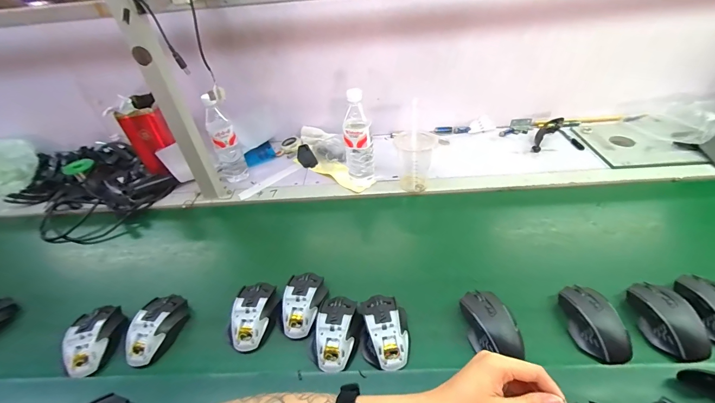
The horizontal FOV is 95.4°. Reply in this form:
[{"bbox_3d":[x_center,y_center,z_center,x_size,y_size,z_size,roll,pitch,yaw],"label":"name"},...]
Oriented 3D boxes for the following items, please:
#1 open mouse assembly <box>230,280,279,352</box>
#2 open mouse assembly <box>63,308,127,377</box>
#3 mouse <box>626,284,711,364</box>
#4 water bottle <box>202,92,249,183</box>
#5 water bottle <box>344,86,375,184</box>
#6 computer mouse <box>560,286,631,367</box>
[{"bbox_3d":[-0.174,0.189,0.551,0.075,0.041,0.116,-6,41,1],"label":"open mouse assembly"},{"bbox_3d":[-0.436,0.223,0.541,0.077,0.035,0.115,-18,42,-12],"label":"open mouse assembly"},{"bbox_3d":[0.462,0.170,0.485,0.065,0.043,0.121,-2,41,6],"label":"mouse"},{"bbox_3d":[-0.349,-0.157,0.840,0.072,0.230,0.077,-22,43,-17],"label":"water bottle"},{"bbox_3d":[0.001,-0.135,0.760,0.064,0.224,0.057,-5,41,2],"label":"water bottle"},{"bbox_3d":[0.355,0.179,0.490,0.067,0.035,0.117,-9,41,-2],"label":"computer mouse"}]

